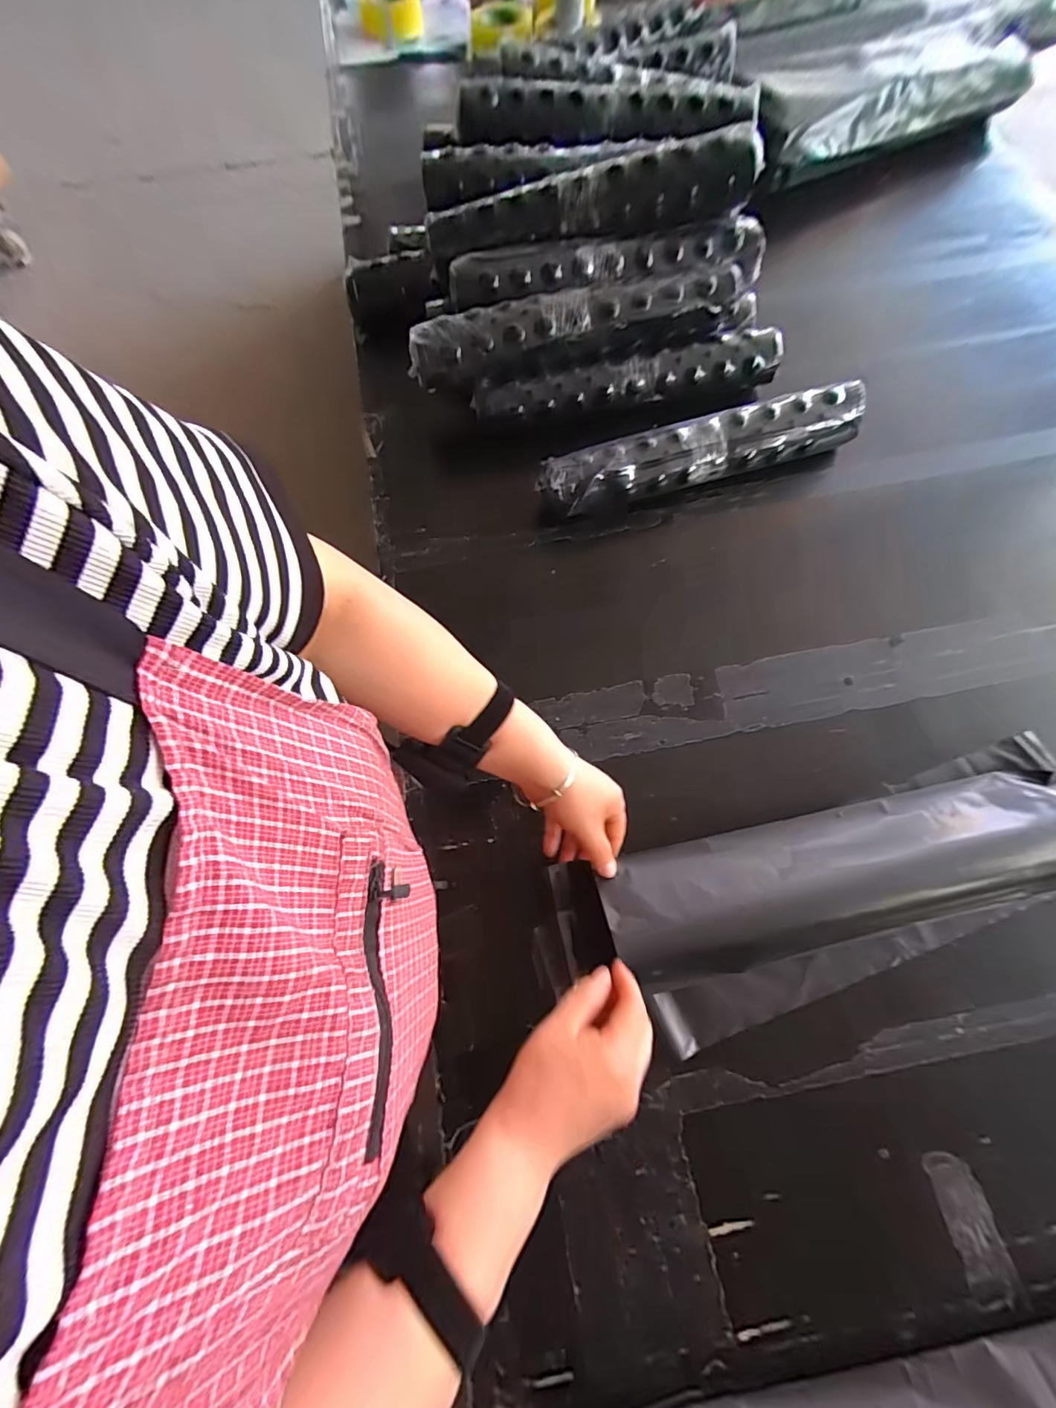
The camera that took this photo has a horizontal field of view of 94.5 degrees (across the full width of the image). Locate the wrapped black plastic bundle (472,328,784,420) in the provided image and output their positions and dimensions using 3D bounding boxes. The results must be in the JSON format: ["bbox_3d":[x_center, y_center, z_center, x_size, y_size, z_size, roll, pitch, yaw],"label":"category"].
[{"bbox_3d":[0.129,-0.435,0.646,0.404,0.054,0.052,-8,72,-1],"label":"wrapped black plastic bundle"}]

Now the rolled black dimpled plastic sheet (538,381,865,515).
[{"bbox_3d":[0.218,-0.316,0.619,0.397,0.075,0.057,-14,72,-3],"label":"rolled black dimpled plastic sheet"}]

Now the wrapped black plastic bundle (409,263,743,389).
[{"bbox_3d":[0.050,-0.479,0.619,0.405,0.074,0.077,-12,72,-3],"label":"wrapped black plastic bundle"}]

